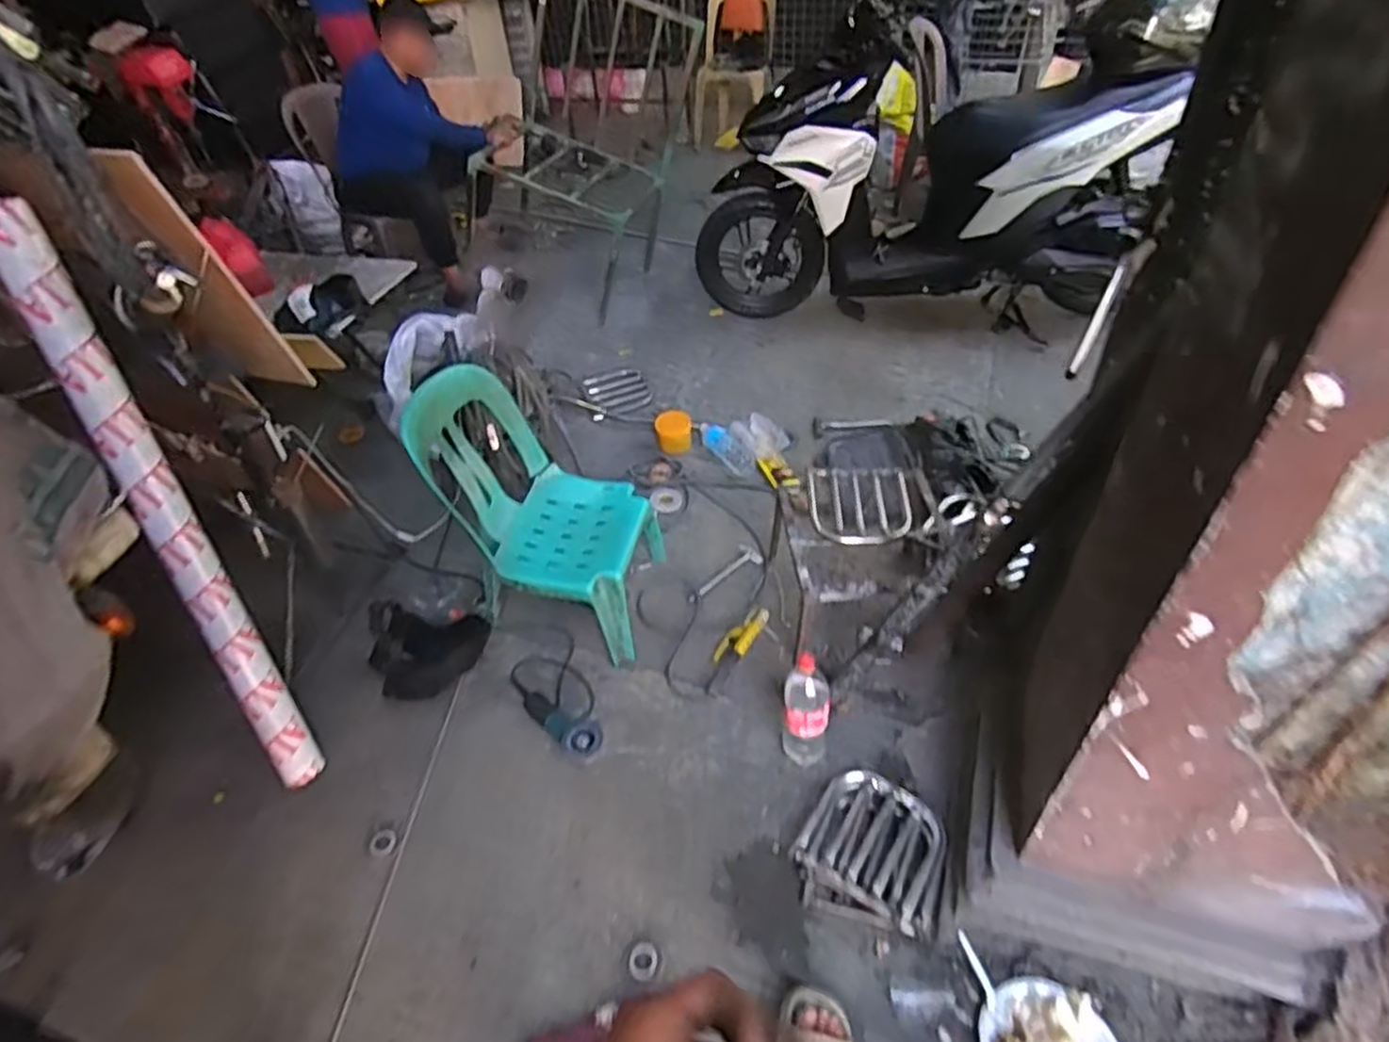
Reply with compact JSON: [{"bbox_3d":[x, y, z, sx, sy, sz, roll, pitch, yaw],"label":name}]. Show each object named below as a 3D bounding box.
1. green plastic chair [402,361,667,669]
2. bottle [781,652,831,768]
[{"bbox_3d":[-0.386,-0.033,1.874,0.499,0.588,0.402,7,46,14],"label":"green plastic chair"},{"bbox_3d":[0.236,0.418,1.597,0.098,0.328,0.100,5,47,10],"label":"bottle"}]

